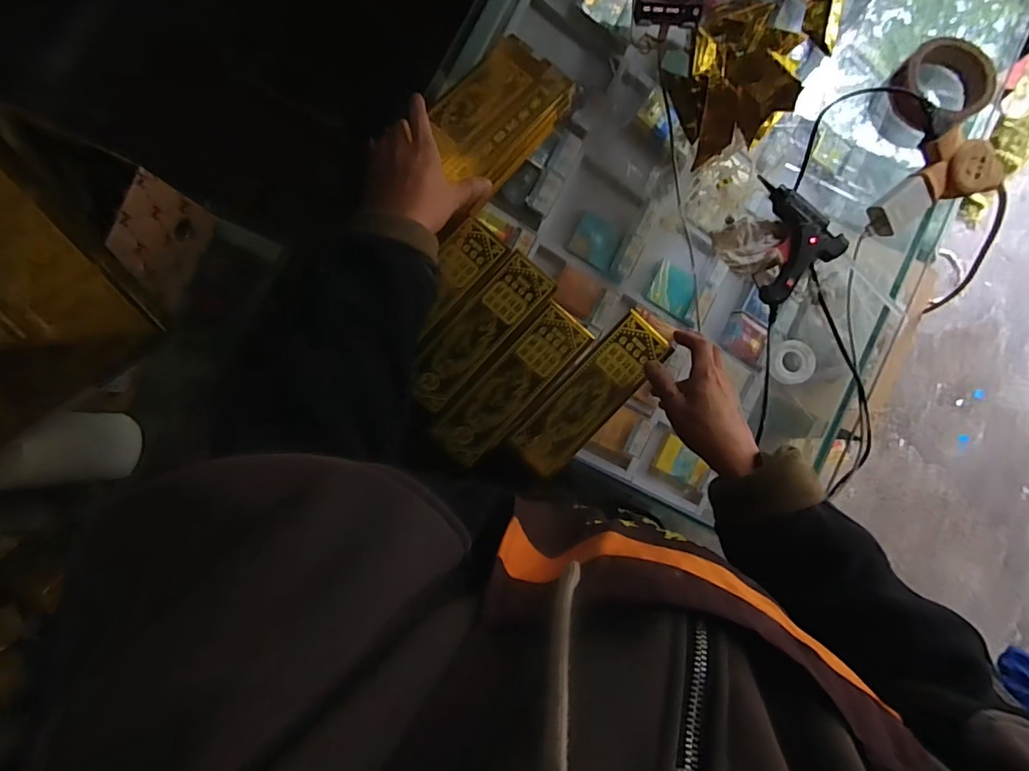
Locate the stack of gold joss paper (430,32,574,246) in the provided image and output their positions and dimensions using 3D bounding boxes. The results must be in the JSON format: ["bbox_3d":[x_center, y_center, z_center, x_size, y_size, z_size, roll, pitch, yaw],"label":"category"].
[{"bbox_3d":[-0.022,-0.300,0.521,0.103,0.030,0.183,41,87,3],"label":"stack of gold joss paper"}]

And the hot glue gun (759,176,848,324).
[{"bbox_3d":[0.323,-0.155,0.524,0.082,0.025,0.152,-2,86,0],"label":"hot glue gun"}]

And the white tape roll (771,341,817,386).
[{"bbox_3d":[0.317,-0.026,0.531,0.047,0.012,0.049,4,86,1],"label":"white tape roll"}]

